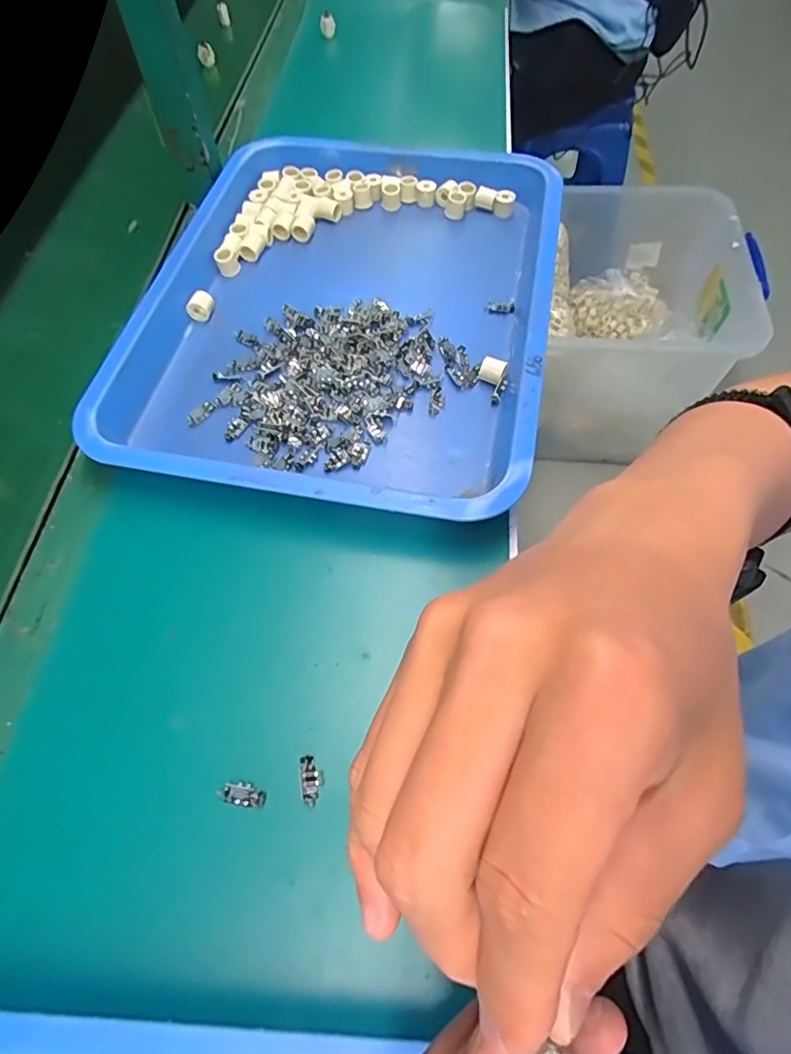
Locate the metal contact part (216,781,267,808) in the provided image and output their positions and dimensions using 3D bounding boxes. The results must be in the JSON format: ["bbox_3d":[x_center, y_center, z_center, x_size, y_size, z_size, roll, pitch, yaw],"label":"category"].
[{"bbox_3d":[-0.088,0.155,0.322,0.028,0.005,0.012,7,61,7],"label":"metal contact part"}]

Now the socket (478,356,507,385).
[{"bbox_3d":[0.079,-0.127,0.457,0.021,0.016,0.017,17,62,12],"label":"socket"}]

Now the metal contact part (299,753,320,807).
[{"bbox_3d":[-0.050,0.148,0.325,0.010,0.005,0.027,-10,60,-3],"label":"metal contact part"}]

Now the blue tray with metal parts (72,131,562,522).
[{"bbox_3d":[-0.041,-0.207,0.501,0.349,0.043,0.445,8,61,8],"label":"blue tray with metal parts"}]

